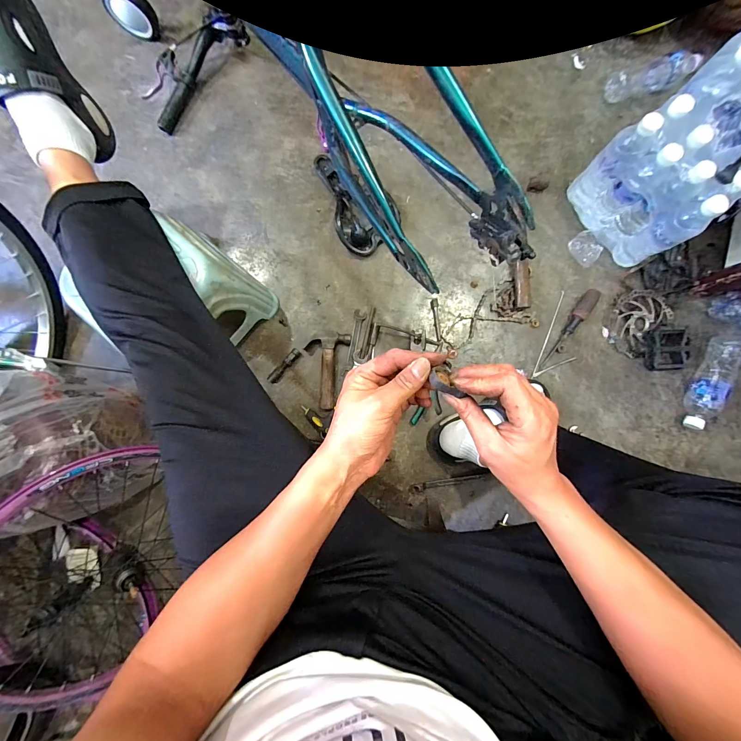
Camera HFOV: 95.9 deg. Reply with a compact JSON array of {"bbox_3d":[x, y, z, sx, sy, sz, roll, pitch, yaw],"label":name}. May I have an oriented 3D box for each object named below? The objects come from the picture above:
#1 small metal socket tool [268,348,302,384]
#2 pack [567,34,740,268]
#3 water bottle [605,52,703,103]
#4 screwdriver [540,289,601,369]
[{"bbox_3d":[-0.196,-0.010,0.763,0.021,0.014,0.094,42,89,3],"label":"small metal socket tool"},{"bbox_3d":[0.648,-0.438,0.676,0.344,0.220,0.226,-39,87,-1],"label":"pack"},{"bbox_3d":[0.644,-0.681,0.769,0.186,0.062,0.074,-13,87,0],"label":"water bottle"},{"bbox_3d":[0.448,-0.099,0.756,0.033,0.027,0.205,39,88,2],"label":"screwdriver"}]

